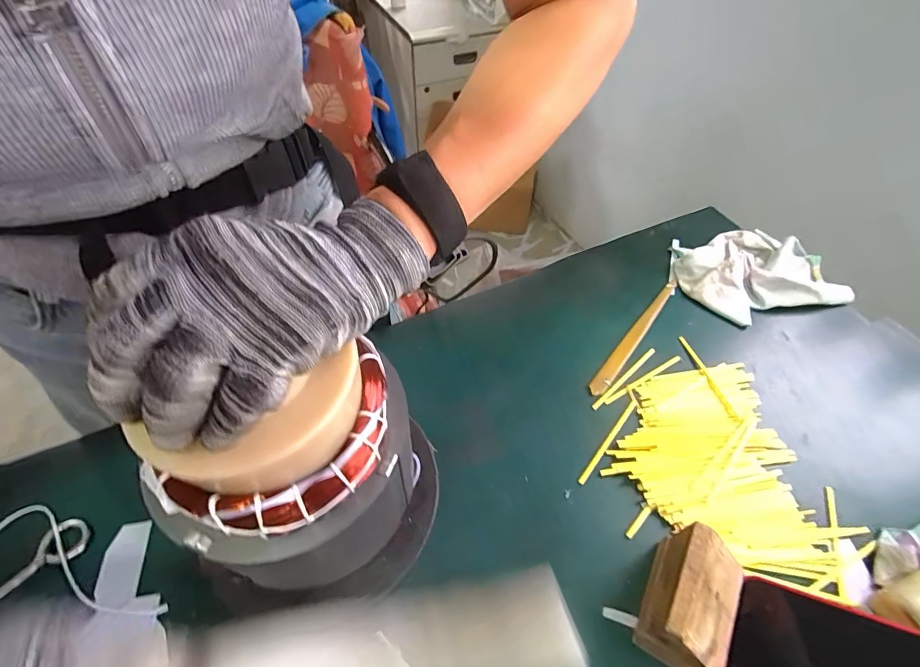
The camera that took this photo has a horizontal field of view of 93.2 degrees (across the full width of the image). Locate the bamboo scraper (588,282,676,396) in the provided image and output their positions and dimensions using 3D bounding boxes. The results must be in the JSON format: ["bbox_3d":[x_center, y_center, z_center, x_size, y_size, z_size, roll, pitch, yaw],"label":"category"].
[{"bbox_3d":[0.205,0.001,0.502,0.018,0.009,0.198,33,57,22],"label":"bamboo scraper"}]

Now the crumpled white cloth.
[{"bbox_3d":[0.372,-0.081,0.560,0.196,0.039,0.147,-4,51,-5],"label":"crumpled white cloth"}]

